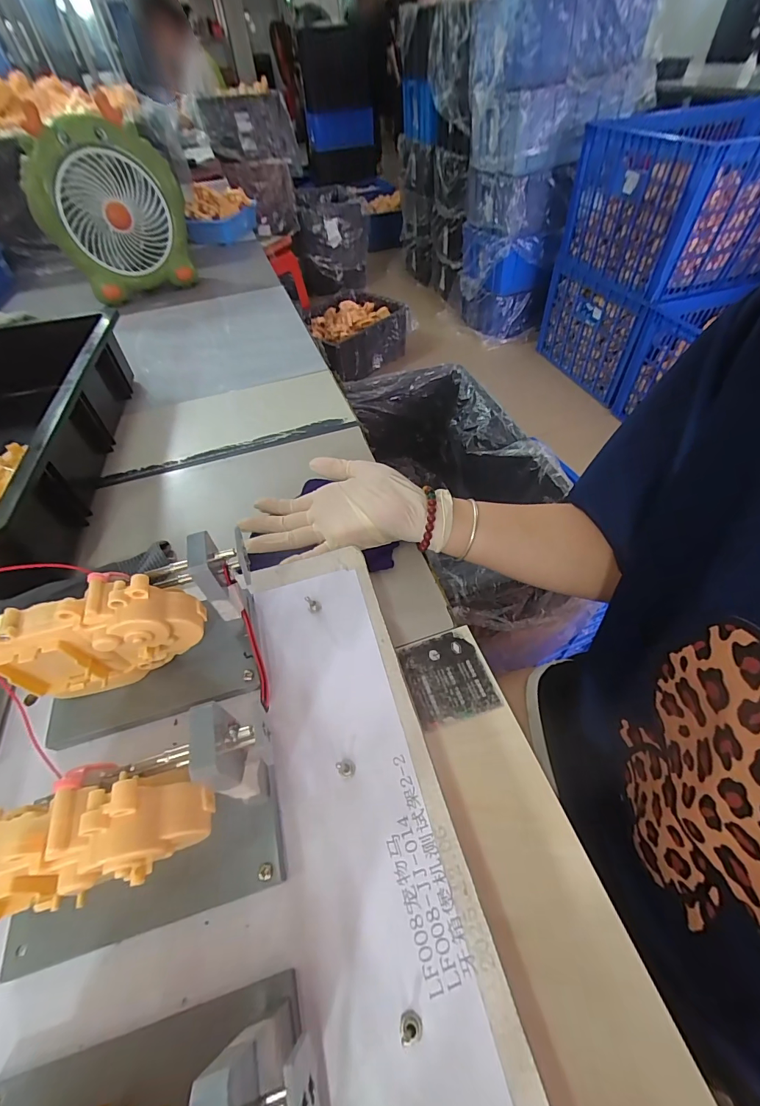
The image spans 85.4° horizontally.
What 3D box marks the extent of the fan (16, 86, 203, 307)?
[{"bbox_3d":[-0.505,-0.649,0.793,0.261,0.262,0.099,-27,55,-17],"label":"fan"}]

